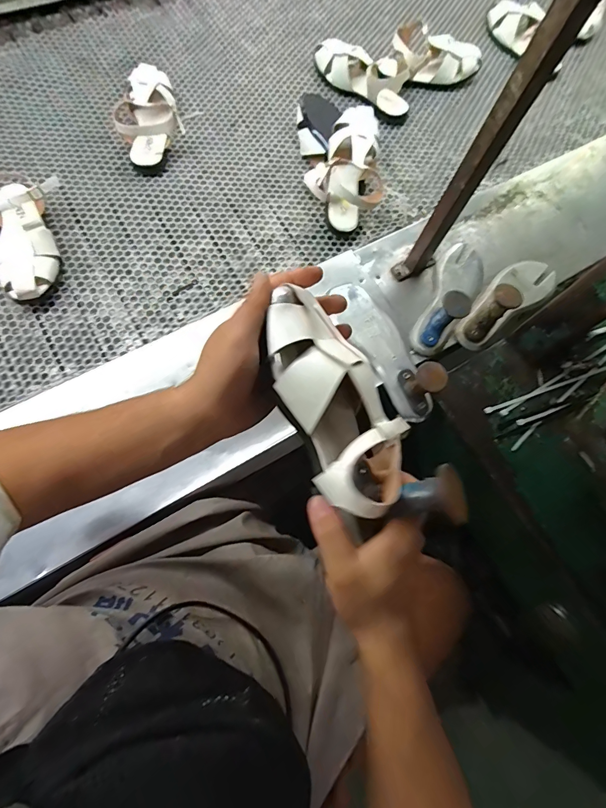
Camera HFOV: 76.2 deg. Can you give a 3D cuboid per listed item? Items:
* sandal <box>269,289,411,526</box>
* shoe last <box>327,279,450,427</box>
[{"bbox_3d":[0.031,0.001,0.344,0.090,0.080,0.189,-20,71,-10],"label":"sandal"},{"bbox_3d":[0.134,-0.106,0.606,0.095,0.085,0.262,-25,74,-12],"label":"shoe last"}]

